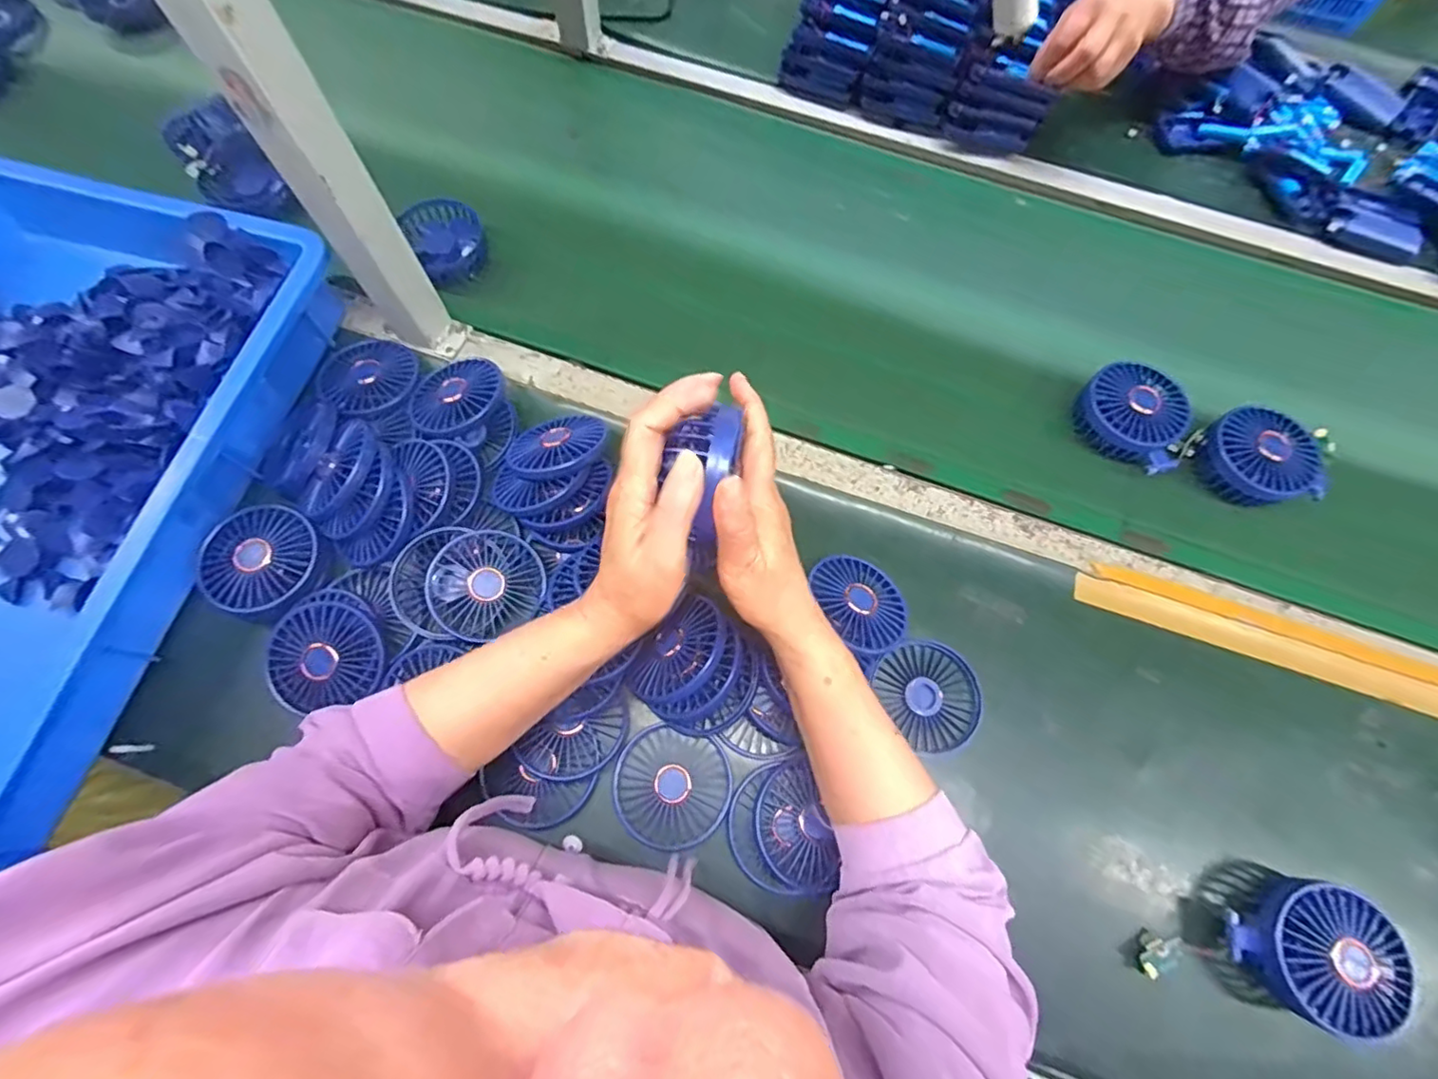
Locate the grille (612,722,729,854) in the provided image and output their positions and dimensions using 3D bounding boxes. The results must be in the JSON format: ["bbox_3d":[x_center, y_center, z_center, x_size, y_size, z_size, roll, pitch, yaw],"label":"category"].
[{"bbox_3d":[-0.036,0.188,0.460,0.086,0.023,0.082,1,69,-2],"label":"grille"}]

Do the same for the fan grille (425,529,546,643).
[{"bbox_3d":[-0.189,0.034,0.486,0.076,0.025,0.086,37,72,11],"label":"fan grille"}]

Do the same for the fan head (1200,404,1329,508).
[{"bbox_3d":[0.484,-0.072,0.544,0.080,0.037,0.086,1,69,-2],"label":"fan head"}]

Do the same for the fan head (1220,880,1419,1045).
[{"bbox_3d":[0.404,0.280,0.415,0.087,0.054,0.083,1,69,-2],"label":"fan head"}]

